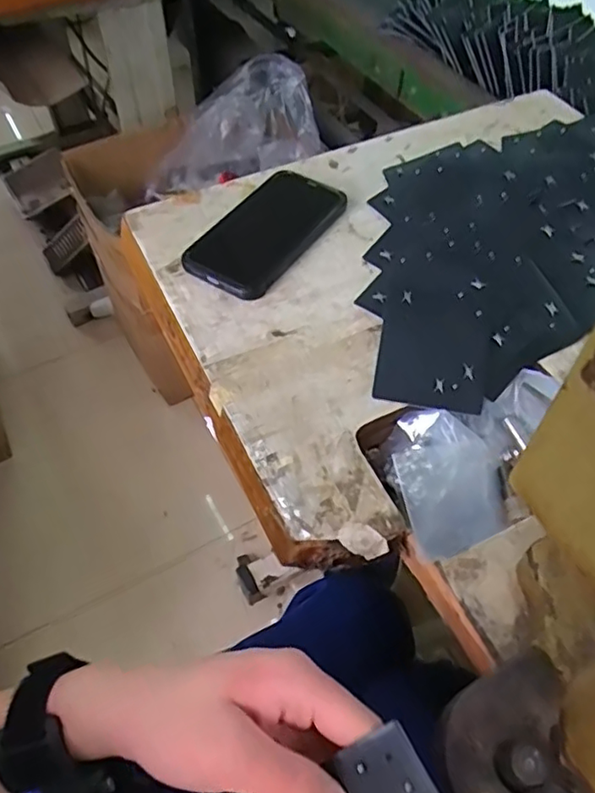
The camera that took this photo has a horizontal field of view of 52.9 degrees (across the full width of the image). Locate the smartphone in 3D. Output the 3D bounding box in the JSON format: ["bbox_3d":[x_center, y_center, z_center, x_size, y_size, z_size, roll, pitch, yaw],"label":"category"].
[{"bbox_3d":[-0.024,-0.144,0.517,0.080,0.011,0.156,28,58,18],"label":"smartphone"}]

